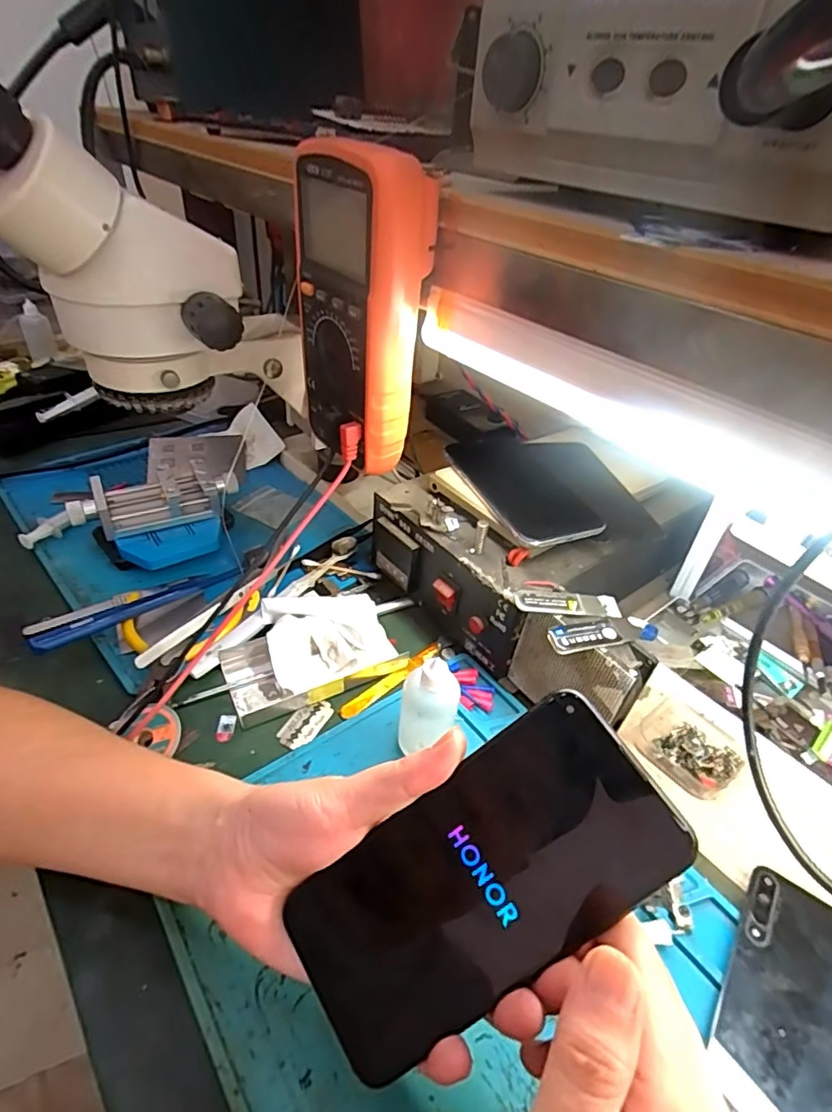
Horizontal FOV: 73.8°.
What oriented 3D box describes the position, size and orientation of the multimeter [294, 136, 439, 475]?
[{"bbox_3d":[-0.035,-0.148,0.348,0.056,0.173,0.089,-18,44,-25],"label":"multimeter"}]

